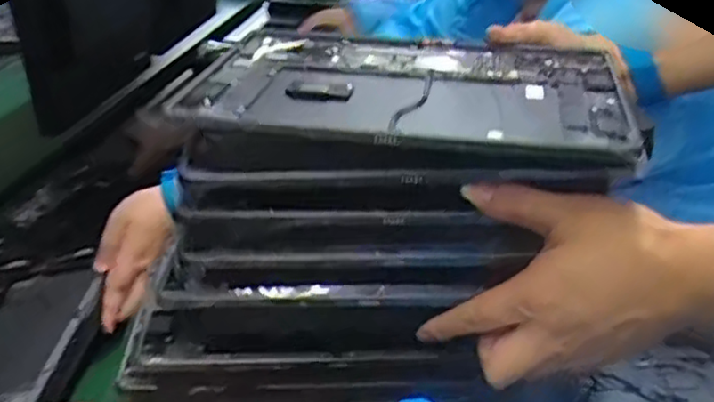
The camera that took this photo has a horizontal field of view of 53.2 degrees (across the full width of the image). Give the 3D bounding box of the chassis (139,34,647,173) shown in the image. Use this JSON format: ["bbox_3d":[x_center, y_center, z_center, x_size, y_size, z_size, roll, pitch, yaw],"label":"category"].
[{"bbox_3d":[0.023,-0.072,0.434,0.263,0.026,0.190,7,26,9],"label":"chassis"}]

